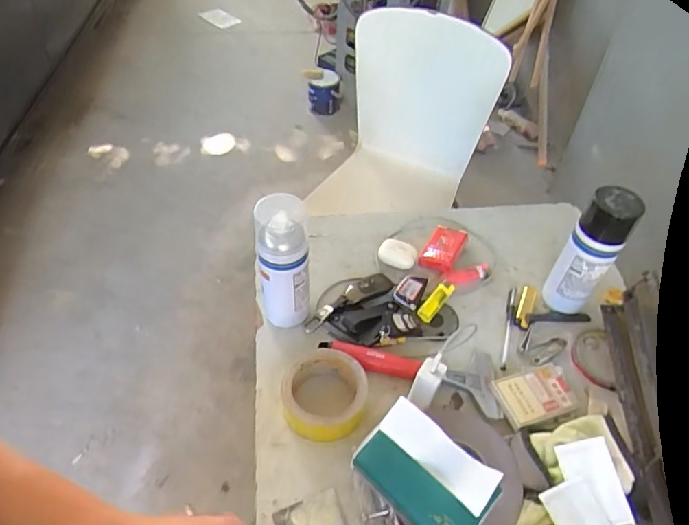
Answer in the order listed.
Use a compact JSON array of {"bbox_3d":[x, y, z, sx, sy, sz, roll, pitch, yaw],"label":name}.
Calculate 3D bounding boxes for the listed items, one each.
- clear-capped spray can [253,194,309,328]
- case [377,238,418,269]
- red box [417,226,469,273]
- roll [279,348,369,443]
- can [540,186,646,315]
[{"bbox_3d":[-0.080,0.005,0.673,0.066,0.193,0.061,0,49,-3],"label":"clear-capped spray can"},{"bbox_3d":[0.085,-0.014,0.818,0.060,0.016,0.048,17,50,12],"label":"case"},{"bbox_3d":[0.159,-0.022,0.827,0.056,0.028,0.088,22,51,16],"label":"red box"},{"bbox_3d":[-0.025,0.163,0.633,0.102,0.047,0.097,2,49,-2],"label":"roll"},{"bbox_3d":[0.340,-0.011,0.713,0.063,0.193,0.065,2,49,-2],"label":"can"}]

